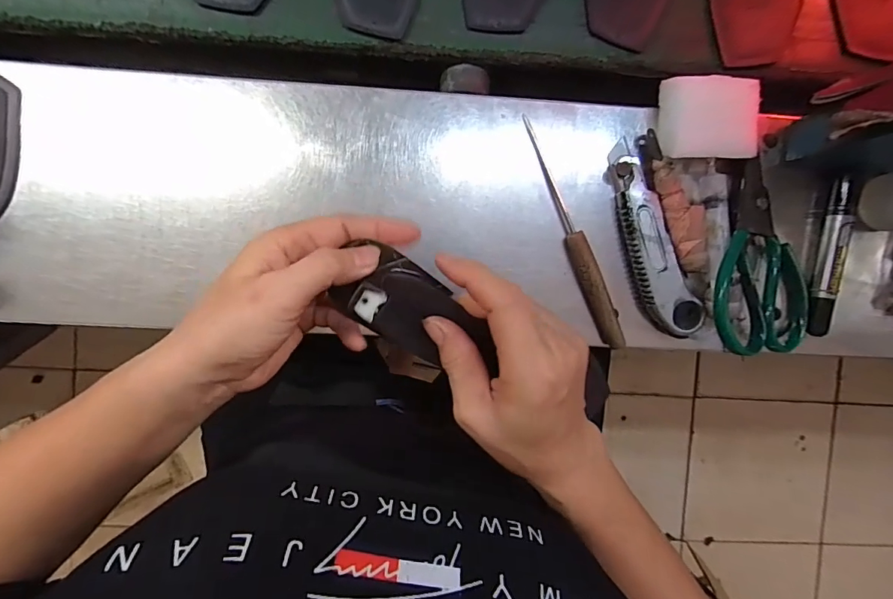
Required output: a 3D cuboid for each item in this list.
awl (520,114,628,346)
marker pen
[{"bbox_3d":[0.103,-0.052,0.374,0.019,0.016,0.197,-26,94,-1],"label":"awl"},{"bbox_3d":[0.323,-0.036,0.388,0.019,0.023,0.131,7,93,-3],"label":"marker pen"}]

